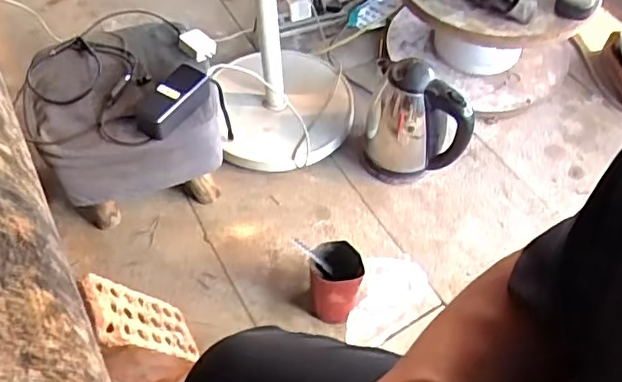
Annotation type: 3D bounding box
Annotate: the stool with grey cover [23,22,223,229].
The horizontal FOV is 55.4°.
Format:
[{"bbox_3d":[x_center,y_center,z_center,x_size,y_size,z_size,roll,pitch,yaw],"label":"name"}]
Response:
[{"bbox_3d":[-0.329,-0.126,1.088,0.331,0.248,0.283,-12,56,-4],"label":"stool with grey cover"}]

